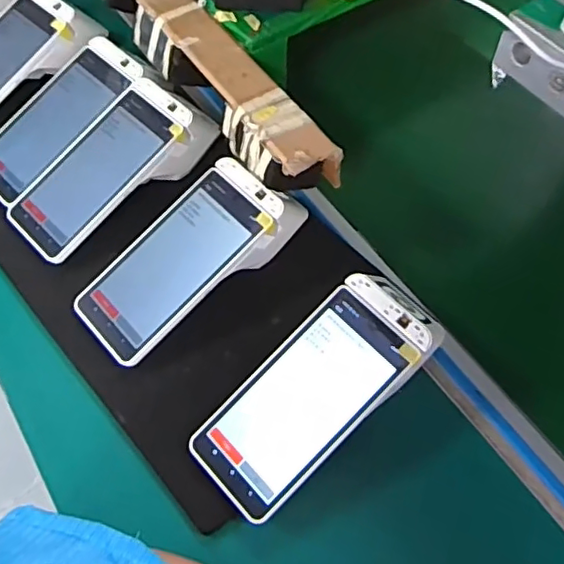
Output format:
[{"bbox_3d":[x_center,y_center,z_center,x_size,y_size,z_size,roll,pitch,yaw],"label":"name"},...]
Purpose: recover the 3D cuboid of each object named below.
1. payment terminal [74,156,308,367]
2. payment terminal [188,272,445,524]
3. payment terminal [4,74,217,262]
[{"bbox_3d":[-0.078,-0.019,0.515,0.201,0.052,0.091,-39,66,-5],"label":"payment terminal"},{"bbox_3d":[0.030,0.081,0.447,0.203,0.042,0.085,-43,68,-7],"label":"payment terminal"},{"bbox_3d":[-0.165,-0.116,0.556,0.089,0.052,0.203,40,69,21],"label":"payment terminal"}]

